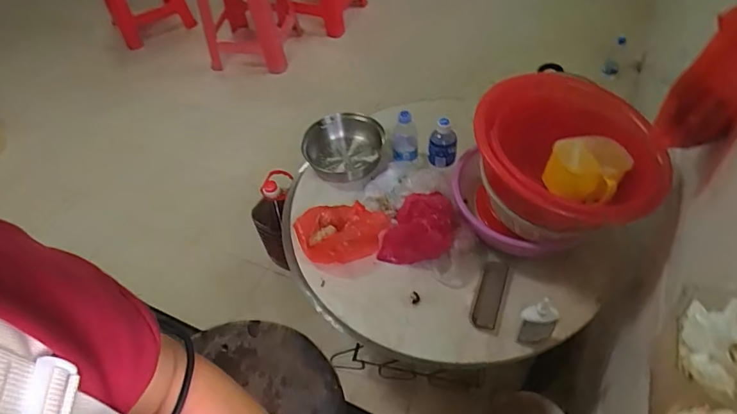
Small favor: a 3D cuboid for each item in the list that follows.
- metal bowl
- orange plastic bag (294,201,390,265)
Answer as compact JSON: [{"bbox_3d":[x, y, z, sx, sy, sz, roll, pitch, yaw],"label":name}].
[{"bbox_3d":[-0.061,-0.147,1.272,0.210,0.109,0.204,-3,51,3],"label":"metal bowl"},{"bbox_3d":[-0.059,0.054,1.091,0.198,0.057,0.156,-17,52,-8],"label":"orange plastic bag"}]

